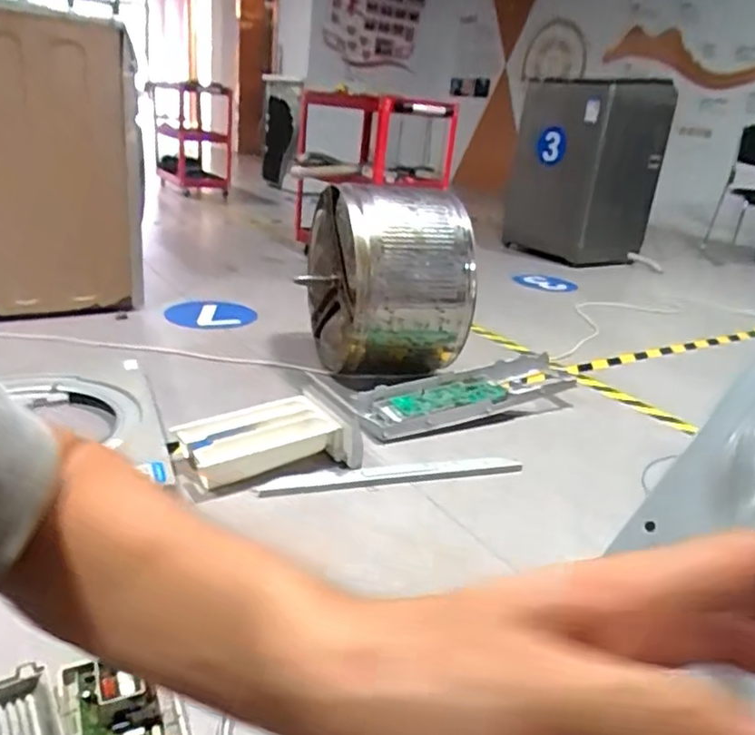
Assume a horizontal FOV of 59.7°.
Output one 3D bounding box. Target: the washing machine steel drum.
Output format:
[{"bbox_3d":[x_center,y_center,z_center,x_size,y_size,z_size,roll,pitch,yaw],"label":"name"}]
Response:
[{"bbox_3d":[0.032,-0.220,1.742,0.367,0.474,0.420,-5,25,-25],"label":"washing machine steel drum"}]

